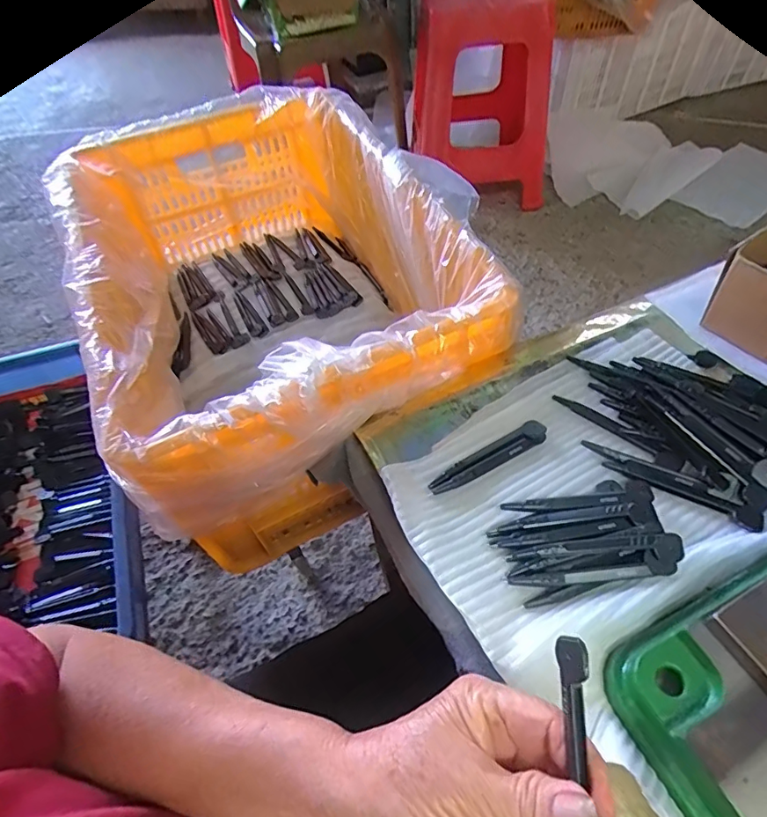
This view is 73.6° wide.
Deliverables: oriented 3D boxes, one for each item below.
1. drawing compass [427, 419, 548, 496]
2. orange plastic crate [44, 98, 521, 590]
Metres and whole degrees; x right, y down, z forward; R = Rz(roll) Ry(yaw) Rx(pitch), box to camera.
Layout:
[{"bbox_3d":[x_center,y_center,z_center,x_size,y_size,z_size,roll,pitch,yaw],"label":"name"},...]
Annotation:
[{"bbox_3d":[0.075,0.034,0.364,0.096,0.007,0.019,-27,56,-15],"label":"drawing compass"},{"bbox_3d":[-0.122,-0.110,0.594,0.343,0.283,0.485,-22,54,-12],"label":"orange plastic crate"}]

